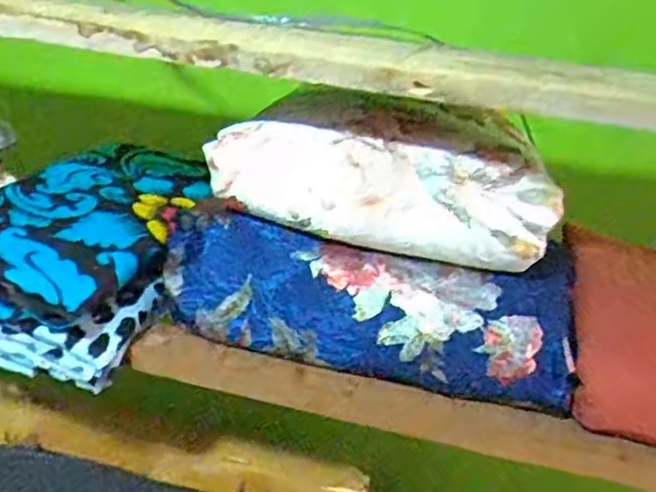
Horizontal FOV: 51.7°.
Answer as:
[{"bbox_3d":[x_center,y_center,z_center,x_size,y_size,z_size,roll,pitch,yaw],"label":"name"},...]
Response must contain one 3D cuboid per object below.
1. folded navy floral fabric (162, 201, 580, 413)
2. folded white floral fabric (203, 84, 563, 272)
[{"bbox_3d":[0.028,0.037,0.483,0.287,0.082,0.076,11,23,11],"label":"folded navy floral fabric"},{"bbox_3d":[0.047,-0.064,0.507,0.233,0.087,0.153,10,23,9],"label":"folded white floral fabric"}]

